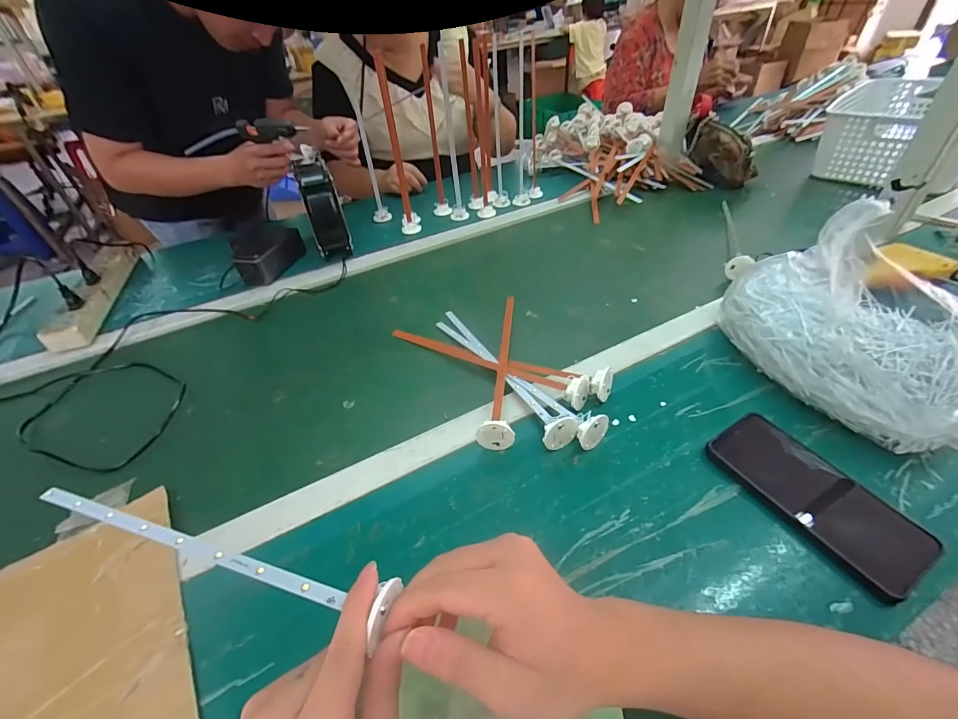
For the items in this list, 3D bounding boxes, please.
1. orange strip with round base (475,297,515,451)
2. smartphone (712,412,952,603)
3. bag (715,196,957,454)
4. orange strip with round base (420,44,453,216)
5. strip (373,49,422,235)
[{"bbox_3d":[0.031,-0.011,0.516,0.035,0.038,0.282,1,43,7],"label":"orange strip with round base"},{"bbox_3d":[0.295,0.117,0.365,0.075,0.013,0.162,-25,46,-20],"label":"smartphone"},{"bbox_3d":[0.398,-0.014,0.414,0.147,0.132,0.294,-13,43,-8],"label":"bag"},{"bbox_3d":[-0.089,-0.430,0.810,0.034,0.289,0.035,-9,43,-4],"label":"orange strip with round base"},{"bbox_3d":[-0.149,-0.378,0.754,0.034,0.294,0.046,-9,43,-4],"label":"strip"}]

